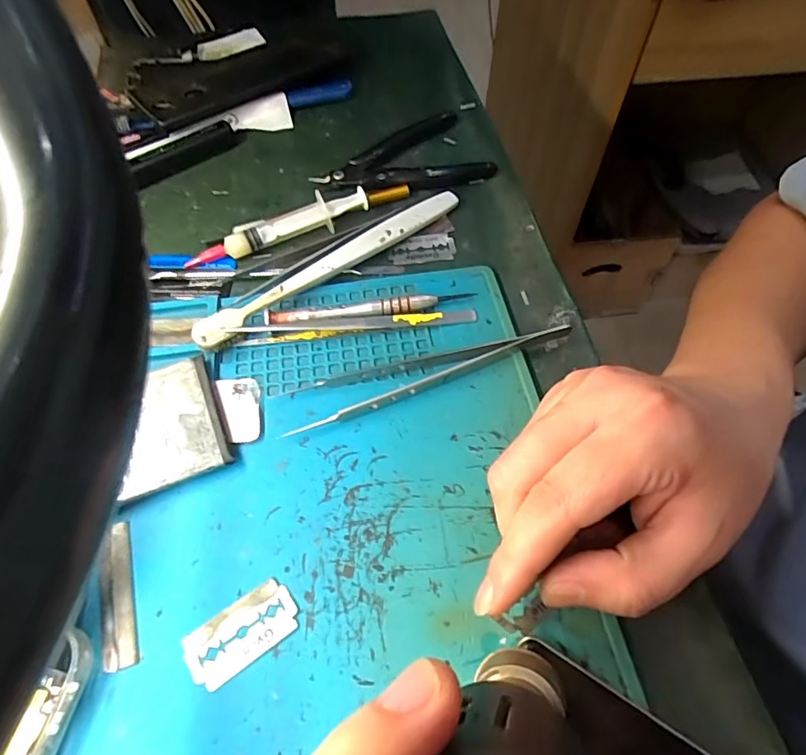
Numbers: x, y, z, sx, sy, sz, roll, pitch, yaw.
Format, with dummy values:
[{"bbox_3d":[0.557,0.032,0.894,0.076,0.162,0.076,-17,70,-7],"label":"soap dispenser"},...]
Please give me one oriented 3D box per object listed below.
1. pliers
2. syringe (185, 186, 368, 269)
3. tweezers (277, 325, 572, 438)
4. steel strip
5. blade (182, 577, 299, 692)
[{"bbox_3d":[-0.001,-0.147,0.347,0.114,0.010,0.071,-22,60,-13],"label":"pliers"},{"bbox_3d":[-0.077,-0.095,0.309,0.113,0.017,0.021,-20,60,-12],"label":"syringe"},{"bbox_3d":[0.012,-0.006,0.256,0.147,0.012,0.027,-16,59,-10],"label":"tweezers"},{"bbox_3d":[-0.116,0.087,0.202,0.014,0.004,0.056,-18,59,-11],"label":"steel strip"},{"bbox_3d":[-0.062,0.098,0.194,0.042,0.004,0.022,-31,63,-18],"label":"blade"}]

